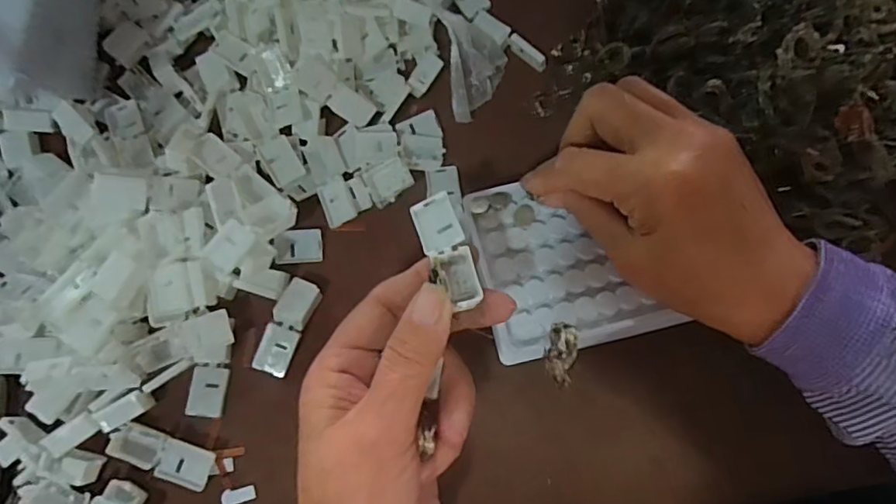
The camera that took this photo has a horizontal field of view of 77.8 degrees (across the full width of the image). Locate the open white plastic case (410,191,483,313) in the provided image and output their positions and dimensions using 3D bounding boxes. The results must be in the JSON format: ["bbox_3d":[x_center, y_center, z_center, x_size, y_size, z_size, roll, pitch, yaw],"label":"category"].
[{"bbox_3d":[0.000,-0.001,0.250,0.019,0.010,0.057,-20,65,-5],"label":"open white plastic case"}]

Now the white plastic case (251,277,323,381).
[{"bbox_3d":[-0.091,0.042,0.316,0.019,0.011,0.054,23,77,6],"label":"white plastic case"}]

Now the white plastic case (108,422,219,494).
[{"bbox_3d":[-0.154,0.110,0.299,0.057,0.008,0.020,19,77,5],"label":"white plastic case"}]

